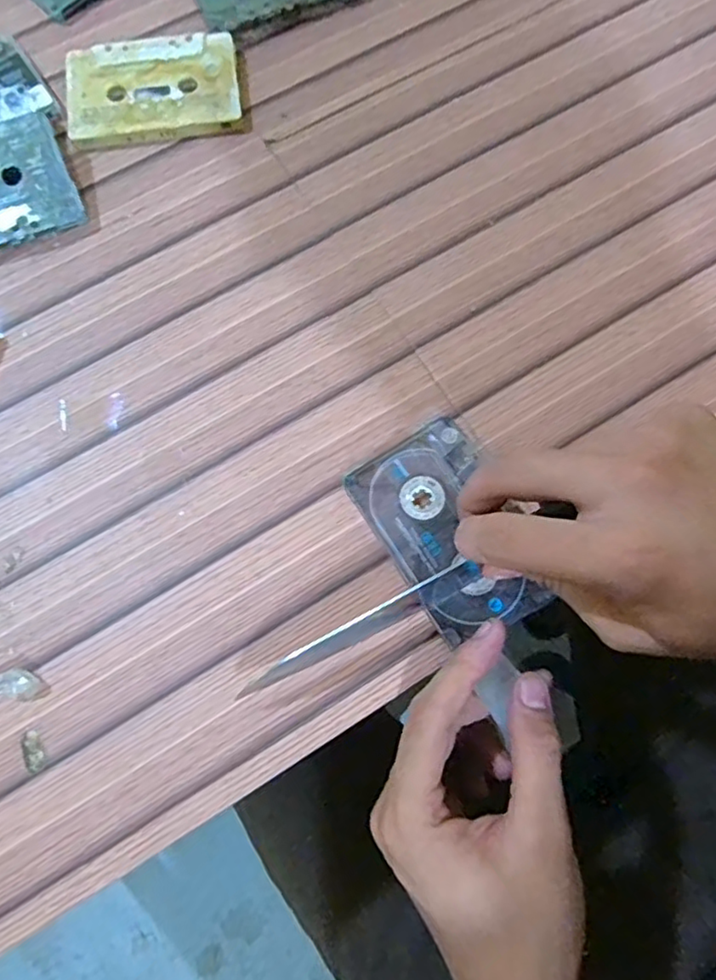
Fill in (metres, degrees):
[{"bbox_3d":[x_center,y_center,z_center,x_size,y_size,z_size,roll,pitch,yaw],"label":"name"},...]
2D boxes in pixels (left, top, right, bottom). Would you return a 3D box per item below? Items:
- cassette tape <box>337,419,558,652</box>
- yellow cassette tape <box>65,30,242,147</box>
[{"bbox_3d":[0.044,0.018,0.297,0.061,0.008,0.099,-32,76,-8],"label":"cassette tape"},{"bbox_3d":[-0.121,-0.237,0.373,0.100,0.011,0.063,-7,74,-1],"label":"yellow cassette tape"}]

